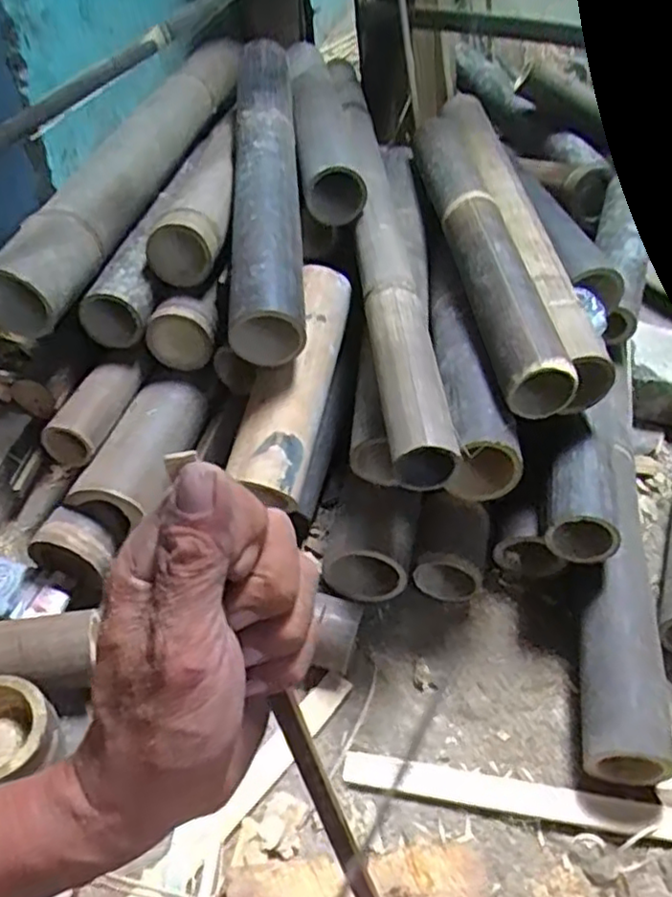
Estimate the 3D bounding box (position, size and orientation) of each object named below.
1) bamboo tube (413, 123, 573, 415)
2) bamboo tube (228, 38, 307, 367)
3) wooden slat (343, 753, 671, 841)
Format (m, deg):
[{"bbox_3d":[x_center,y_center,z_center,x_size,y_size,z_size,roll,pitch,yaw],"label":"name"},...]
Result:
[{"bbox_3d":[0.138,-0.230,0.699,0.063,0.062,0.516,-2,46,-5],"label":"bamboo tube"},{"bbox_3d":[-0.074,-0.301,0.732,0.073,0.062,0.498,-2,57,-4],"label":"bamboo tube"},{"bbox_3d":[0.189,0.271,0.507,0.363,0.011,0.025,8,46,5],"label":"wooden slat"}]

